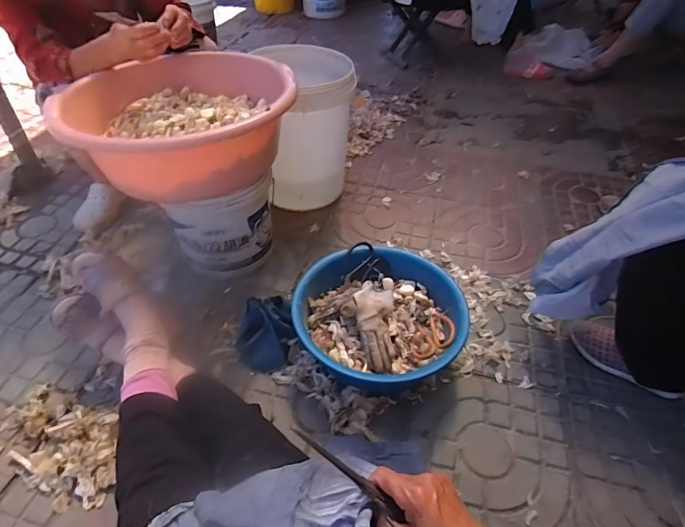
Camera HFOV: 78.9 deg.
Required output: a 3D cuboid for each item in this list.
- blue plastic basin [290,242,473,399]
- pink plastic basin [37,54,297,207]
[{"bbox_3d":[0.071,0.127,0.852,0.324,0.143,0.296,2,45,-2],"label":"blue plastic basin"},{"bbox_3d":[-0.341,-0.322,0.922,0.445,0.156,0.445,2,45,-2],"label":"pink plastic basin"}]

